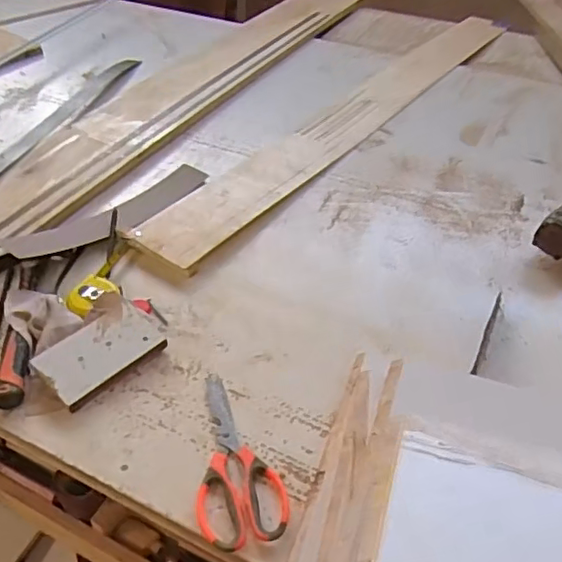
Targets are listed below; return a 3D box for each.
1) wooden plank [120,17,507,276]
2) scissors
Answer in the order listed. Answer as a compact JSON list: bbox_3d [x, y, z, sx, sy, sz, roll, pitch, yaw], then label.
[{"bbox_3d":[0.170,-0.348,1.185,0.134,0.025,1.179,26,48,28],"label":"wooden plank"},{"bbox_3d":[-0.044,0.176,0.613,0.085,0.011,0.198,-5,44,-5],"label":"scissors"}]

